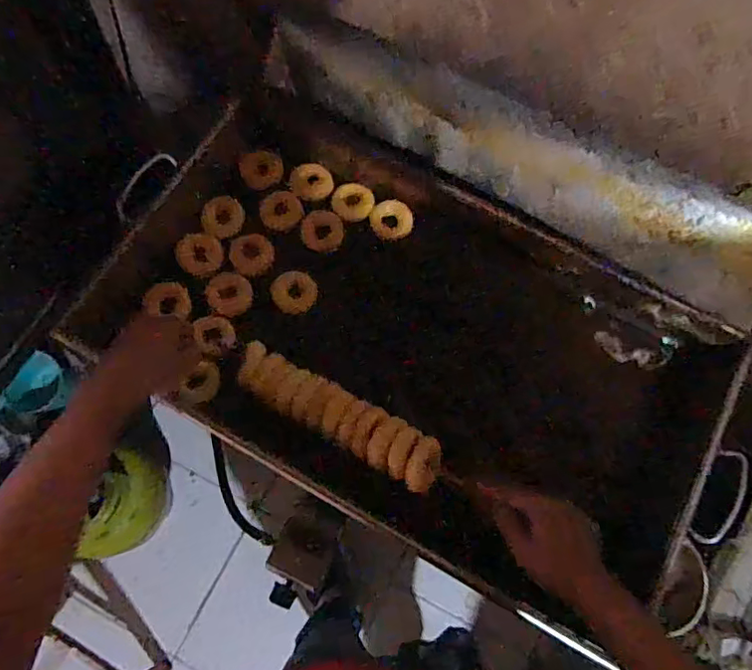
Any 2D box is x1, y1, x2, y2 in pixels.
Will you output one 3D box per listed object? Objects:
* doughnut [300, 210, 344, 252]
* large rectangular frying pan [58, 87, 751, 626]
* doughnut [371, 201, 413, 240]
[{"bbox_3d":[-0.094,-0.183,0.981,0.072,0.029,0.065,17,72,4],"label":"doughnut"},{"bbox_3d":[0.074,-0.039,0.870,0.934,0.125,0.492,31,74,9],"label":"large rectangular frying pan"},{"bbox_3d":[0.028,-0.200,0.962,0.075,0.038,0.066,-1,72,-2],"label":"doughnut"}]

